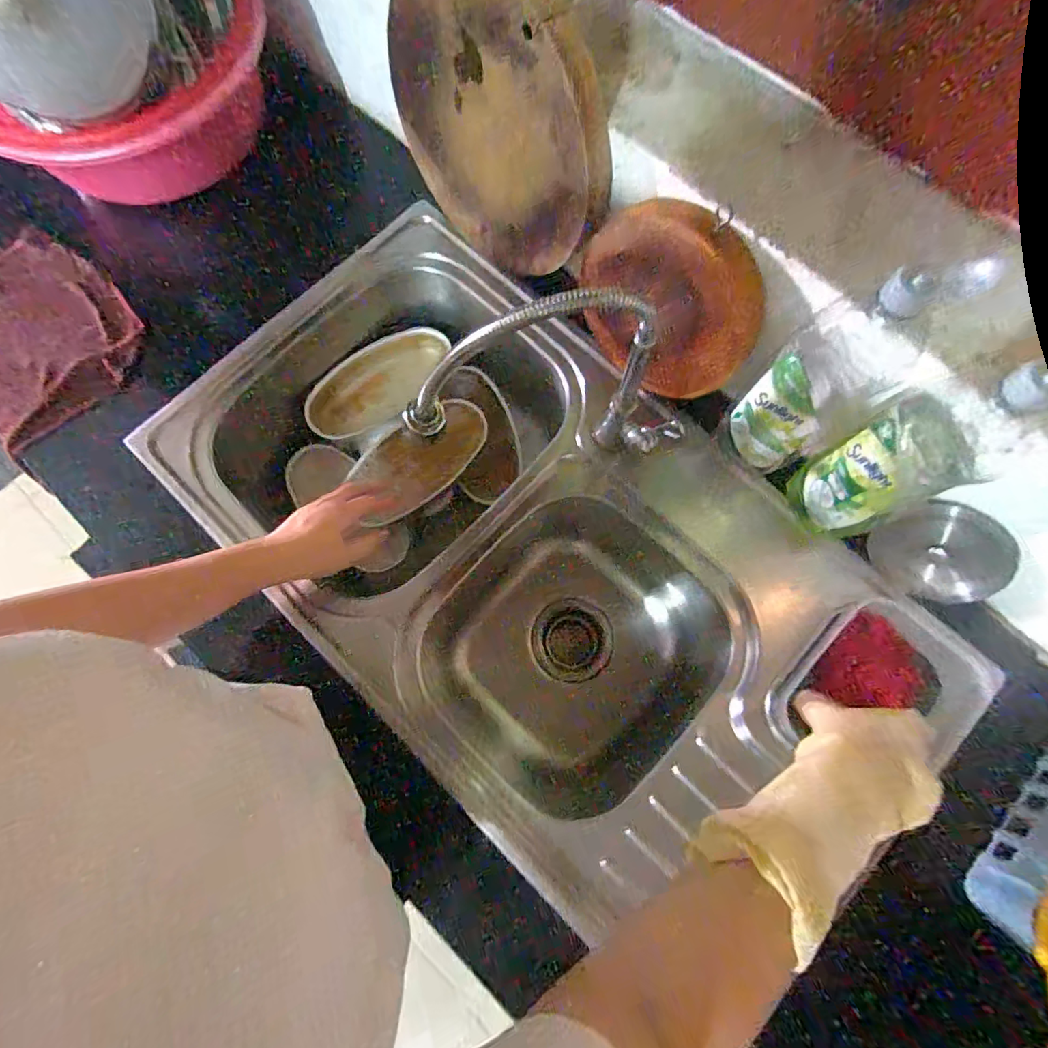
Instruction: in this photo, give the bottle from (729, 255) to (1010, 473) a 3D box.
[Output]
[{"bbox_3d":[0.264,-0.123,0.452,0.066,0.228,0.085,-41,80,-9],"label":"bottle"}]

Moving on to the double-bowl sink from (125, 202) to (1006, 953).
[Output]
[{"bbox_3d":[-0.002,0.039,0.659,0.832,0.218,0.475,43,80,10],"label":"double-bowl sink"}]

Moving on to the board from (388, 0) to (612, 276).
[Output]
[{"bbox_3d":[-0.031,-0.389,0.520,0.229,0.262,0.035,15,63,39],"label":"board"}]

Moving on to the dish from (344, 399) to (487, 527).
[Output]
[{"bbox_3d":[-0.134,-0.089,0.678,0.190,0.012,0.103,-36,79,-8],"label":"dish"}]

